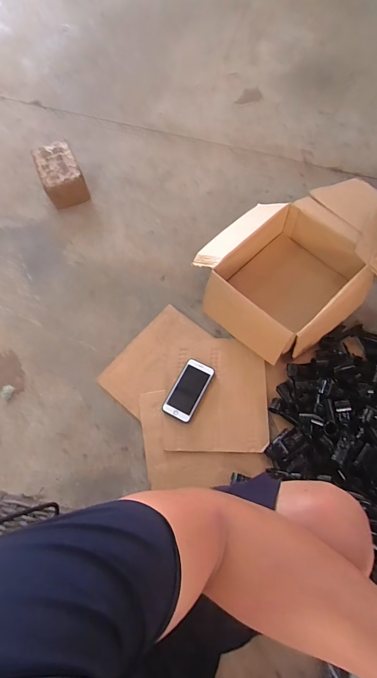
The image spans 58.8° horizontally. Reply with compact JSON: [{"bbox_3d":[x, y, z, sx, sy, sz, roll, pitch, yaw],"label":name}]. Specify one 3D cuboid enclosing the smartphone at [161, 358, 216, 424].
[{"bbox_3d":[0.002,0.128,0.851,0.083,0.017,0.159,23,68,13],"label":"smartphone"}]

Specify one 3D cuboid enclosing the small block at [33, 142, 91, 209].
[{"bbox_3d":[-0.419,-0.538,1.109,0.122,0.103,0.183,-23,66,-8],"label":"small block"}]

